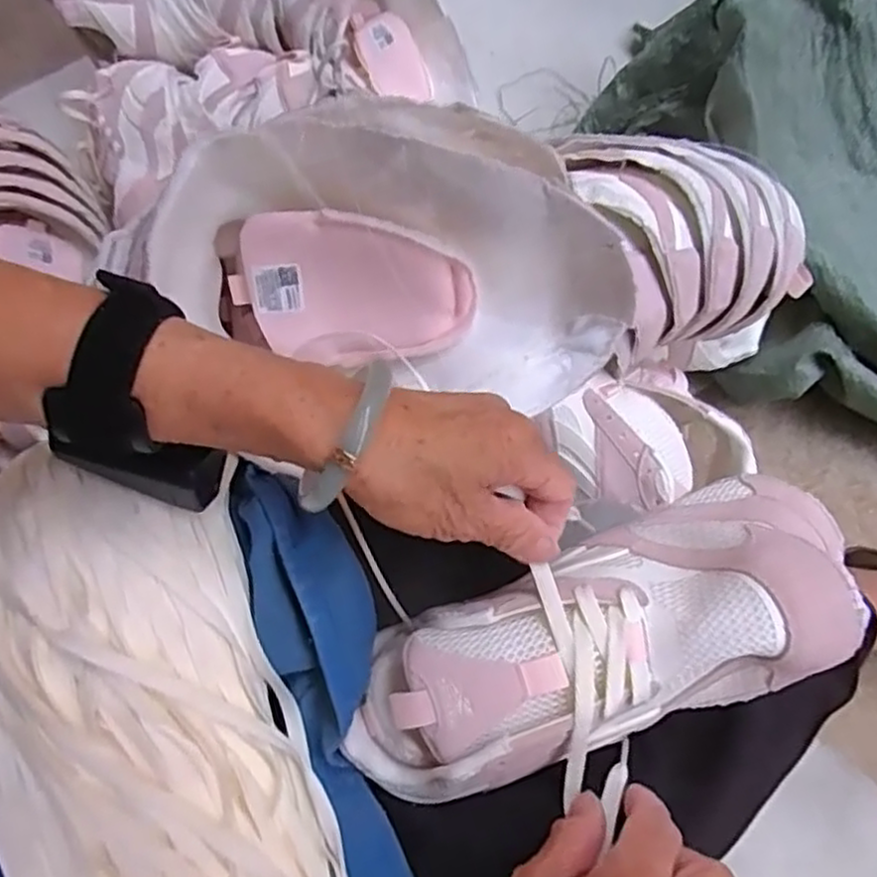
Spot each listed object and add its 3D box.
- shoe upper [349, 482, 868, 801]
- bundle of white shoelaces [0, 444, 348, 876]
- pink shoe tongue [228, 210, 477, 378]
[{"bbox_3d":[0.077,0.096,0.344,0.255,0.071,0.092,-24,73,2],"label":"shoe upper"},{"bbox_3d":[-0.117,0.151,0.308,0.124,0.048,0.329,-26,73,-7],"label":"bundle of white shoelaces"},{"bbox_3d":[-0.047,-0.076,0.368,0.126,0.072,0.008,10,28,7],"label":"pink shoe tongue"}]

